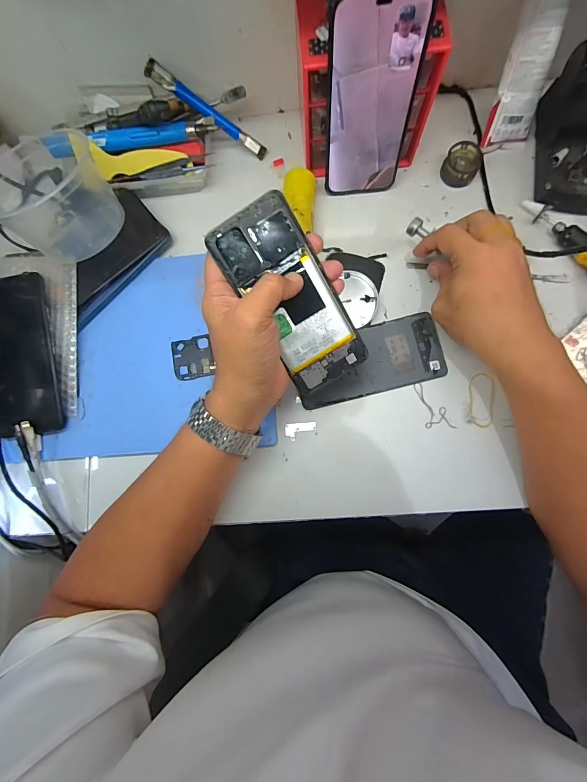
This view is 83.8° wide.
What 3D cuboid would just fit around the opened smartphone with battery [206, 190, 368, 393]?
[{"bbox_3d":[0.000,-0.077,0.278,0.072,0.004,0.155,-31,108,3],"label":"opened smartphone with battery"}]

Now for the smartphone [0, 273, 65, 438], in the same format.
[{"bbox_3d":[-0.290,-0.038,0.347,0.074,0.009,0.167,-7,91,5],"label":"smartphone"}]

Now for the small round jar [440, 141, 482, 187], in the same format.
[{"bbox_3d":[0.190,-0.256,0.371,0.038,0.018,0.043,32,84,8],"label":"small round jar"}]

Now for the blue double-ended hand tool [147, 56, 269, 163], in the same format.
[{"bbox_3d":[-0.094,-0.314,0.369,0.140,0.010,0.017,24,82,-25],"label":"blue double-ended hand tool"}]

